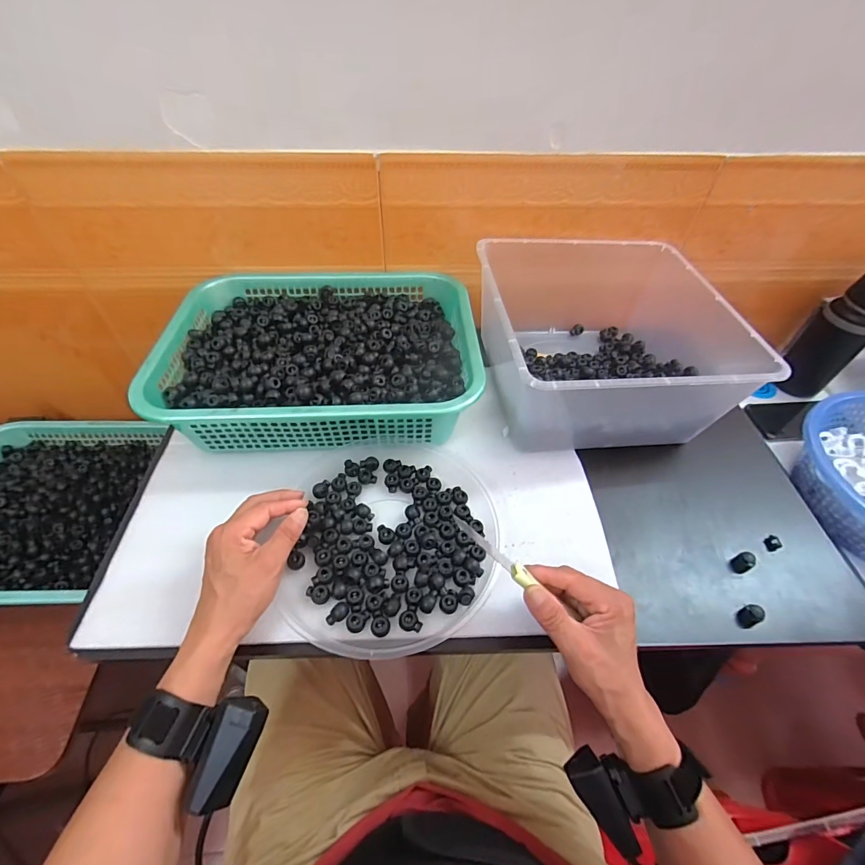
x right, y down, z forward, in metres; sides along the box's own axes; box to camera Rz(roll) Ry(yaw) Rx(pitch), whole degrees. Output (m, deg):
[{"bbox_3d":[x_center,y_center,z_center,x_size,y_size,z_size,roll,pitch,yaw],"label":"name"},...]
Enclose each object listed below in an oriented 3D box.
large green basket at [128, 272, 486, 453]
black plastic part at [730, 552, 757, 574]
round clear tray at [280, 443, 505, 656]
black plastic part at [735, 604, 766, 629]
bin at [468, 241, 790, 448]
[{"bbox_3d":[-0.138,-0.107,0.560,0.380,0.079,0.293,-2,51,-3],"label":"large green basket"},{"bbox_3d":[0.337,0.140,0.458,0.018,0.019,0.017,1,51,-1],"label":"black plastic part"},{"bbox_3d":[-0.040,0.105,0.448,0.216,0.028,0.232,1,51,-1],"label":"round clear tray"},{"bbox_3d":[0.318,0.182,0.422,0.021,0.019,0.017,-20,54,-17],"label":"black plastic part"},{"bbox_3d":[0.216,-0.123,0.572,0.286,0.150,0.301,-3,51,-4],"label":"bin"}]

